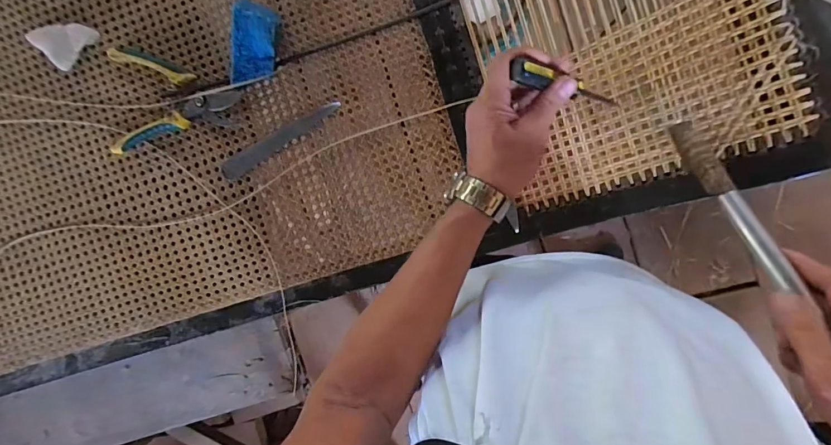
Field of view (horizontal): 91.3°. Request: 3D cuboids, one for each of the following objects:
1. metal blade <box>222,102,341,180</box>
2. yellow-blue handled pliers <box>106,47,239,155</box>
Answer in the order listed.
[{"bbox_3d":[-0.187,-0.117,0.559,0.183,0.004,0.029,-33,87,5],"label":"metal blade"},{"bbox_3d":[-0.328,-0.163,0.548,0.177,0.011,0.136,2,90,4],"label":"yellow-blue handled pliers"}]

